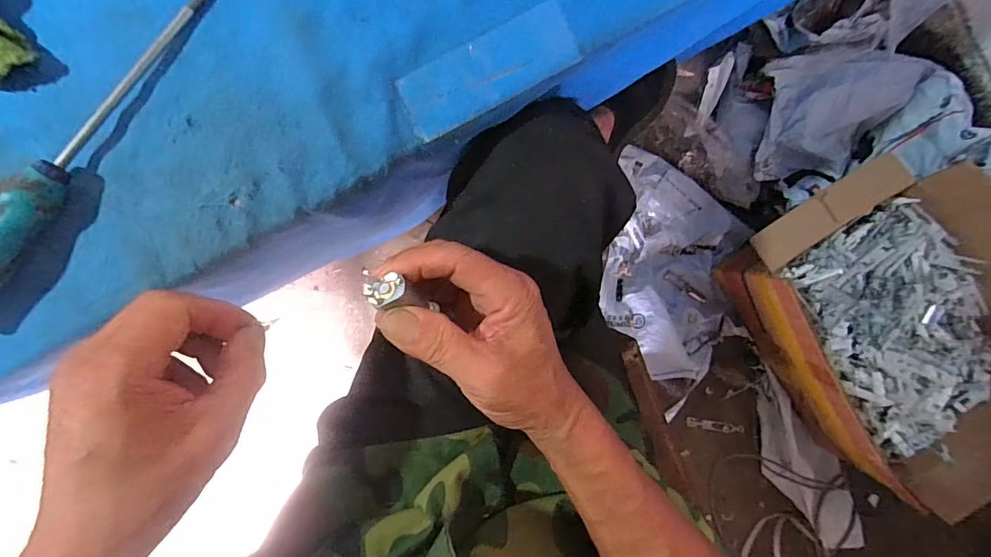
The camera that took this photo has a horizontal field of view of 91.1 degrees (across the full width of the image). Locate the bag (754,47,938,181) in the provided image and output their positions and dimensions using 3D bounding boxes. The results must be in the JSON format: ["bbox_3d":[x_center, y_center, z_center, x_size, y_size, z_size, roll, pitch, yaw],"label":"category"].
[{"bbox_3d":[0.560,-0.273,0.813,0.179,0.149,0.194,-5,92,-4],"label":"bag"}]

